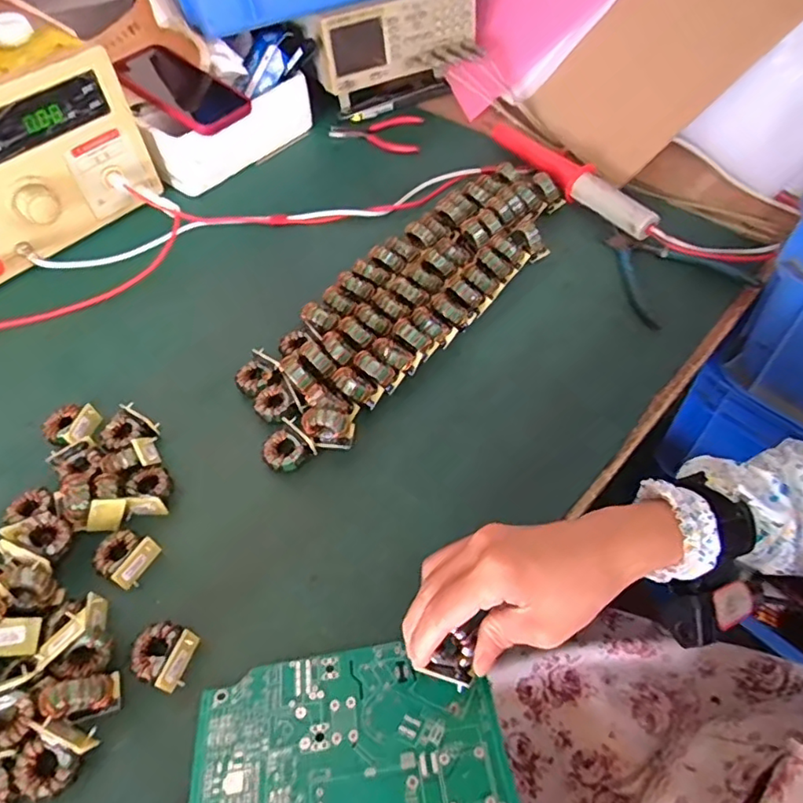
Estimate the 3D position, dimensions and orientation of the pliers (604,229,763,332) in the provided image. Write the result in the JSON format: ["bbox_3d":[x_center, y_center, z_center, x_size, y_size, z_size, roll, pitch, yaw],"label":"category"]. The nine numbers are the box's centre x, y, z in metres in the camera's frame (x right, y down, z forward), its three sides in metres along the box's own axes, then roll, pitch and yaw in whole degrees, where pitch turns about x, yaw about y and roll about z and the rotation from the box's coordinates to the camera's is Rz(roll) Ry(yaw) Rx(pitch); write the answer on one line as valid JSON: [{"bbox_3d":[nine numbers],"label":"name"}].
[{"bbox_3d":[0.270,-0.139,0.587,0.130,0.014,0.134,-20,55,-12],"label":"pliers"}]

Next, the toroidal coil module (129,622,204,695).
[{"bbox_3d":[-0.155,0.165,0.373,0.037,0.017,0.037,15,55,13],"label":"toroidal coil module"}]

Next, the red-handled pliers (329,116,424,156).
[{"bbox_3d":[-0.035,-0.352,0.747,0.121,0.018,0.072,5,55,4],"label":"red-handled pliers"}]

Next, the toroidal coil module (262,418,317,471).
[{"bbox_3d":[-0.093,0.035,0.459,0.038,0.015,0.039,-34,59,-21],"label":"toroidal coil module"}]

